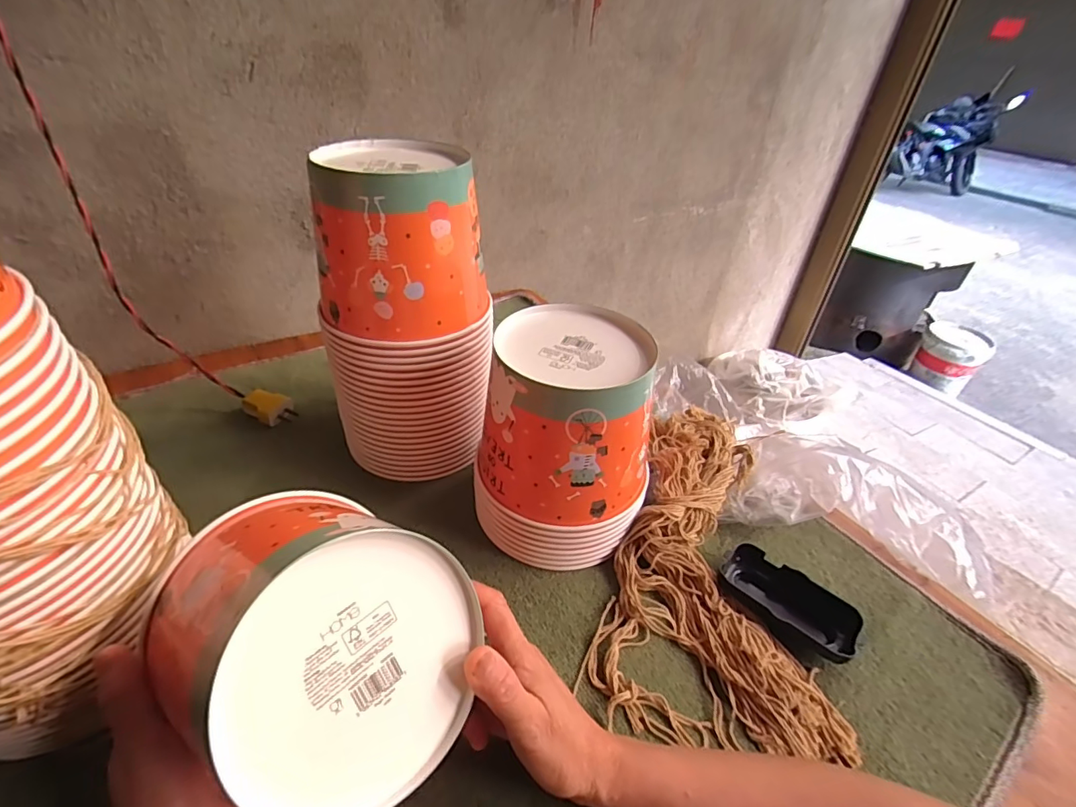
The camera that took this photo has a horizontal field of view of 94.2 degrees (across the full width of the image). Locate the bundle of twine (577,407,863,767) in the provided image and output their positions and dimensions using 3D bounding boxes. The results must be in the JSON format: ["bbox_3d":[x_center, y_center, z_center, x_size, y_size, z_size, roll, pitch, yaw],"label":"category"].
[{"bbox_3d":[0.149,0.123,0.455,0.181,0.038,0.326,7,49,3],"label":"bundle of twine"}]

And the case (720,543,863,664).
[{"bbox_3d":[0.209,0.168,0.424,0.106,0.027,0.053,31,45,30],"label":"case"}]

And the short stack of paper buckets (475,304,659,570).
[{"bbox_3d":[0.026,0.031,0.450,0.153,0.185,0.137,9,38,6],"label":"short stack of paper buckets"}]

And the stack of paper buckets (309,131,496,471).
[{"bbox_3d":[-0.129,-0.075,0.488,0.151,0.292,0.149,-10,40,-18],"label":"stack of paper buckets"}]

